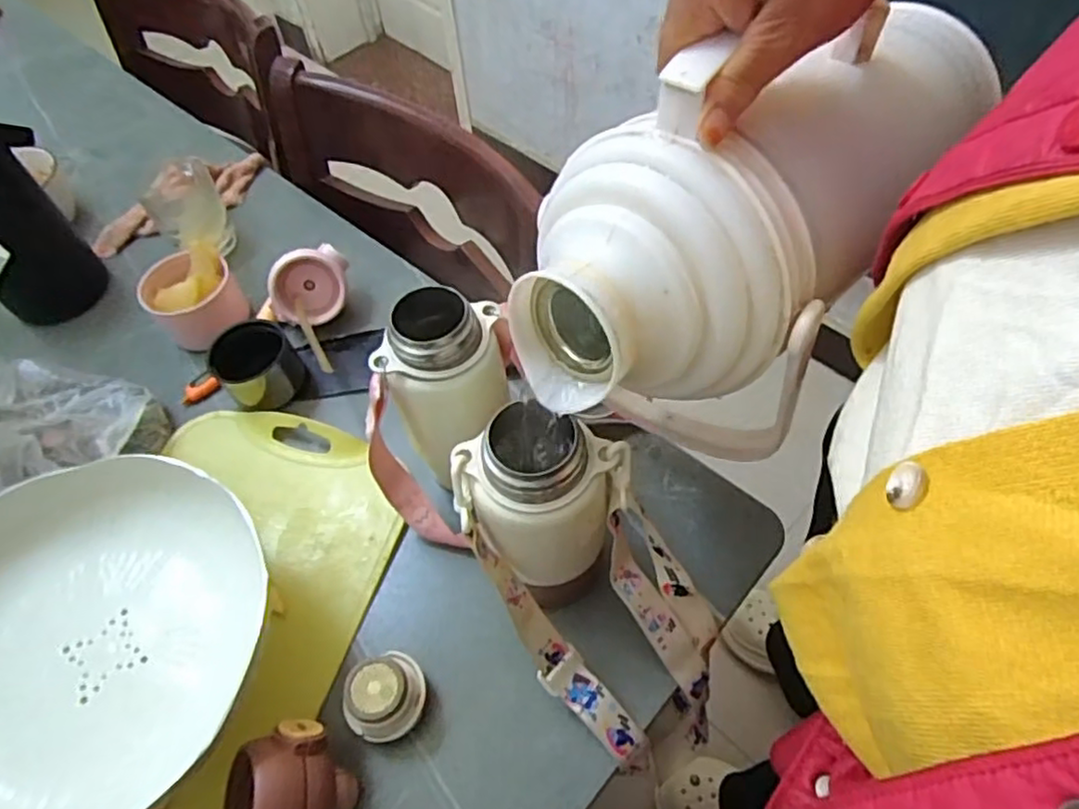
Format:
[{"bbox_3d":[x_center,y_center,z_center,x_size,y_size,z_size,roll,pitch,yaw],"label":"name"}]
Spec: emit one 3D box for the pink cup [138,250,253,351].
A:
[{"bbox_3d":[-0.334,-0.103,0.643,0.079,0.064,0.079,-2,57,3],"label":"pink cup"}]

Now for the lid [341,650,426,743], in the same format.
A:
[{"bbox_3d":[-0.102,0.191,0.439,0.051,0.045,0.056,-2,57,3],"label":"lid"}]

